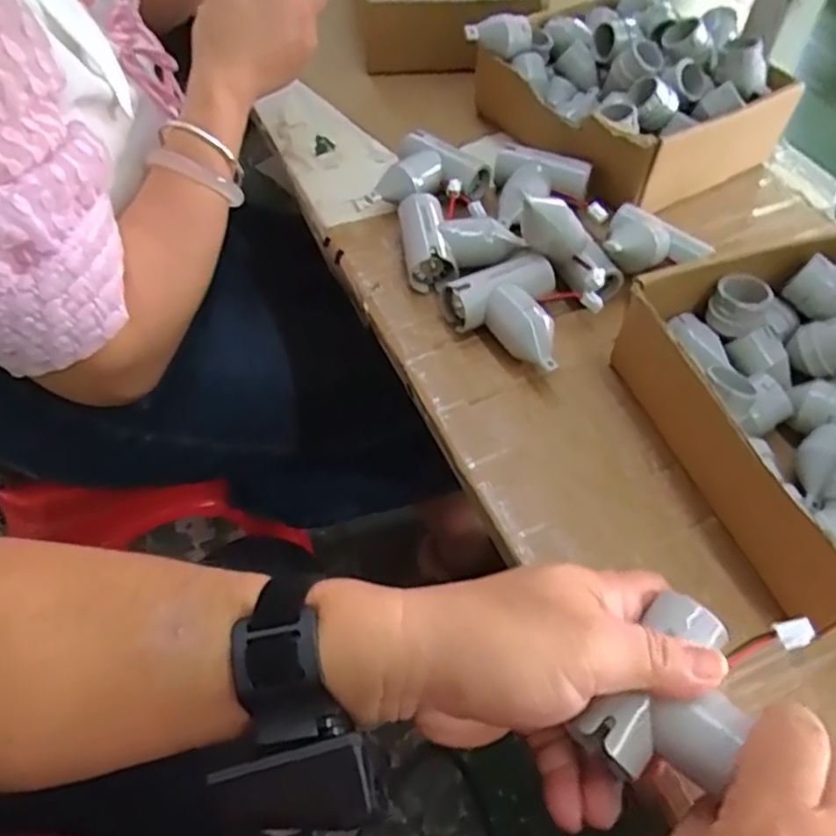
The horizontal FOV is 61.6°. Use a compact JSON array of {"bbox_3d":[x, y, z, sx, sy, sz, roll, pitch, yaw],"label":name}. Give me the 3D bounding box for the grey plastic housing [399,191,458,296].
[{"bbox_3d":[0.004,-0.132,0.514,0.035,0.032,0.075,-8,53,-8],"label":"grey plastic housing"}]

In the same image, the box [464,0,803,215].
[{"bbox_3d":[0.174,-0.276,0.598,0.198,0.091,0.218,-30,59,-23],"label":"box"}]

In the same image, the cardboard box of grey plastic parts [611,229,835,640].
[{"bbox_3d":[0.236,-0.002,0.406,0.185,0.075,0.213,-15,54,-14],"label":"cardboard box of grey plastic parts"}]

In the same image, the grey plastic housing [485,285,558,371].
[{"bbox_3d":[0.068,-0.056,0.461,0.029,0.034,0.060,-27,58,-22],"label":"grey plastic housing"}]

